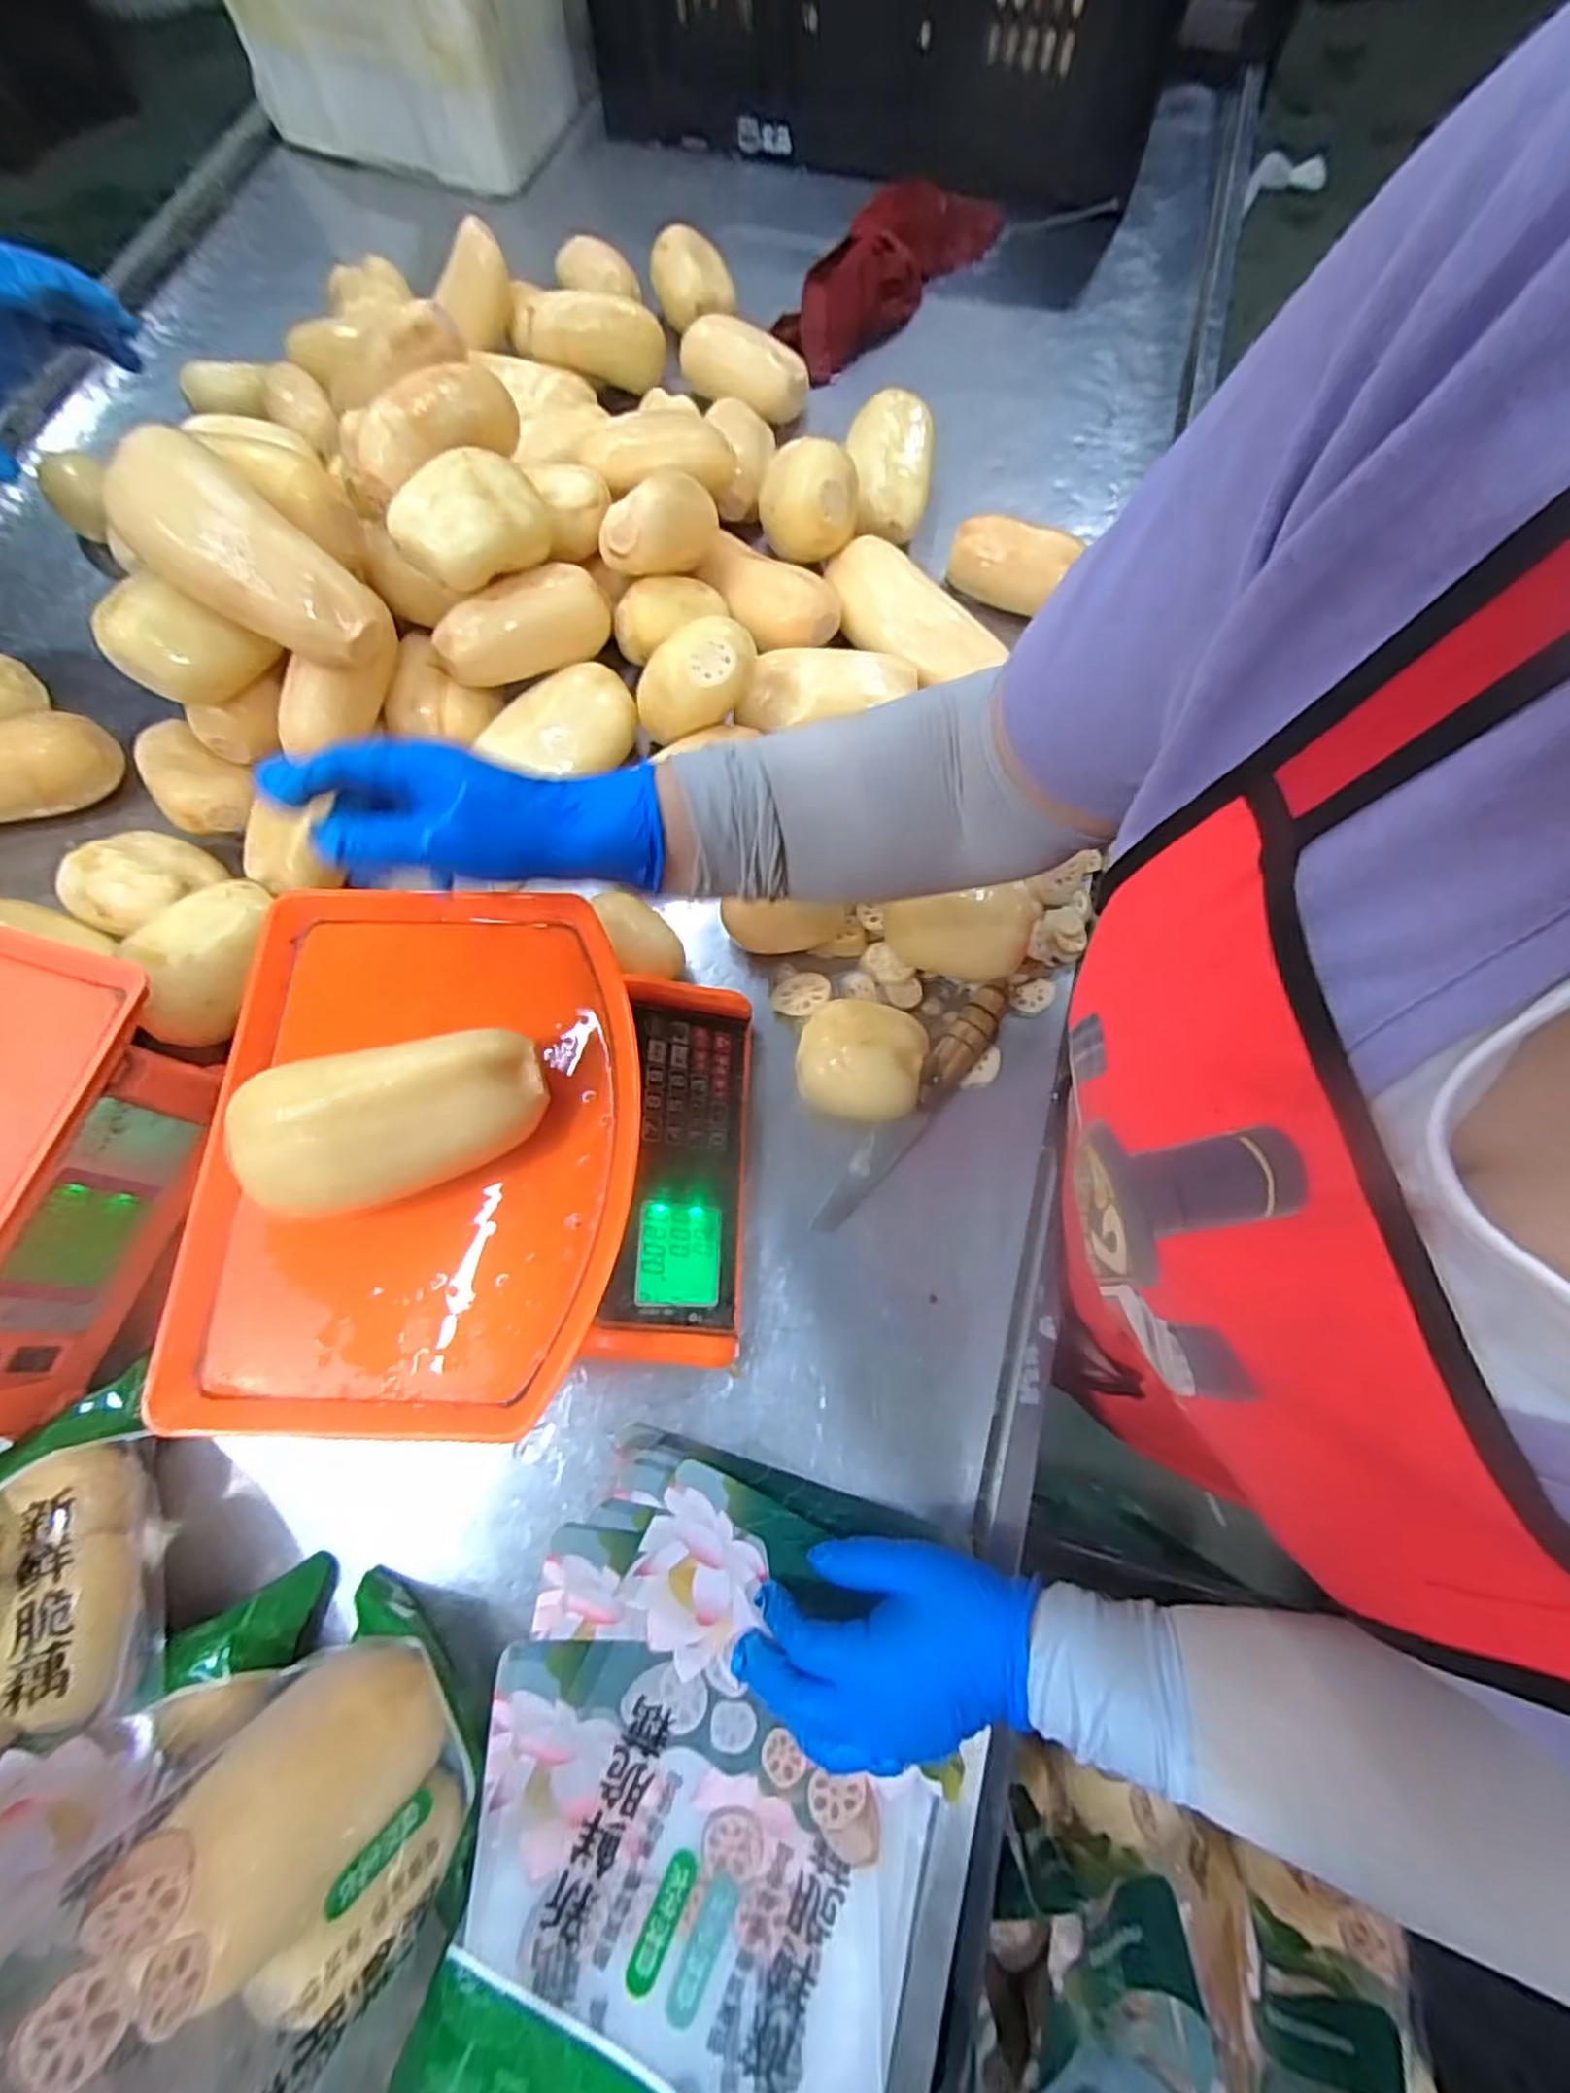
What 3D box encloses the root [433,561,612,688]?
[{"bbox_3d":[-0.193,-0.311,0.550,0.128,0.056,0.049,-33,76,-9],"label":"root"}]

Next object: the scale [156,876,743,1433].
[{"bbox_3d":[-0.167,0.062,0.436,0.270,0.105,0.277,2,73,1],"label":"scale"}]

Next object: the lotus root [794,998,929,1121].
[{"bbox_3d":[0.049,0.011,0.497,0.079,0.062,0.072,0,73,0],"label":"lotus root"}]

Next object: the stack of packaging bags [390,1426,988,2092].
[{"bbox_3d":[-0.042,0.424,0.379,0.241,0.043,0.368,15,74,5],"label":"stack of packaging bags"}]

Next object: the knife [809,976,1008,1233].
[{"bbox_3d":[0.091,0.037,0.510,0.030,0.026,0.213,39,77,11],"label":"knife"}]

